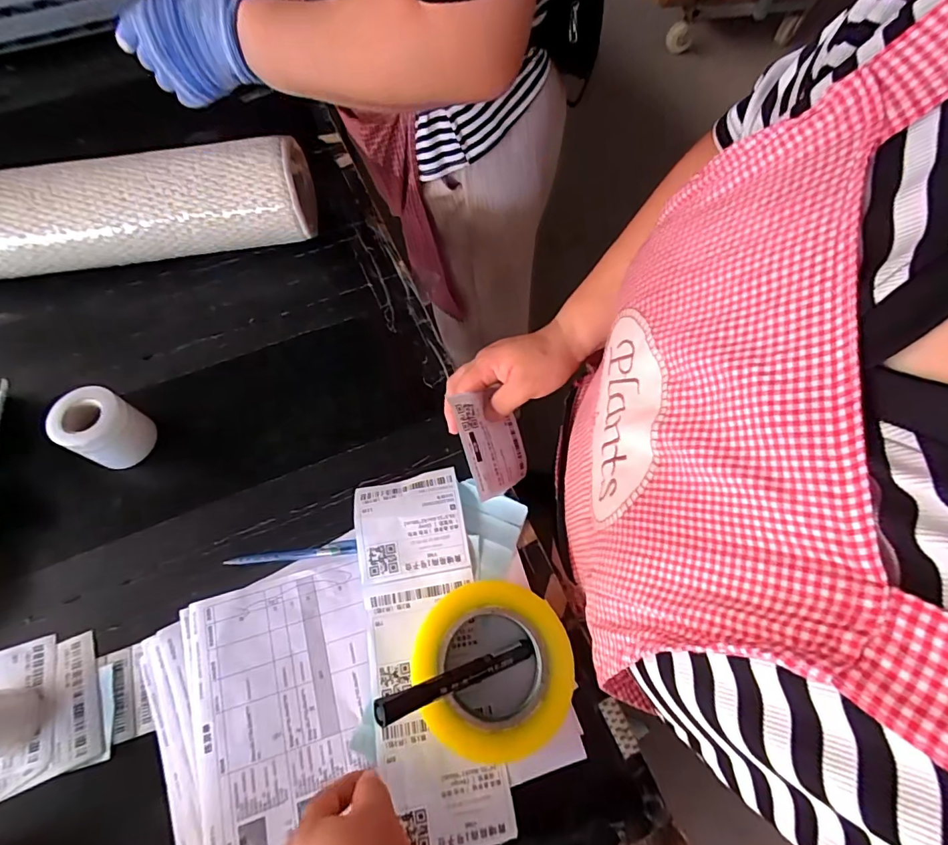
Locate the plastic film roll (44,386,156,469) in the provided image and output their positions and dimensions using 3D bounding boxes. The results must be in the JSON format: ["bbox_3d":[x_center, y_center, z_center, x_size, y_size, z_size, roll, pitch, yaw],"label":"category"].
[{"bbox_3d":[-0.362,0.007,0.476,0.056,0.071,0.060,-1,66,1],"label":"plastic film roll"}]

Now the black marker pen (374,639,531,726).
[{"bbox_3d":[-0.011,0.193,0.365,0.135,0.010,0.017,-3,61,-36],"label":"black marker pen"}]

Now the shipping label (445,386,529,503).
[{"bbox_3d":[0.020,0.019,0.470,0.008,0.087,0.095,-16,90,36],"label":"shipping label"}]

